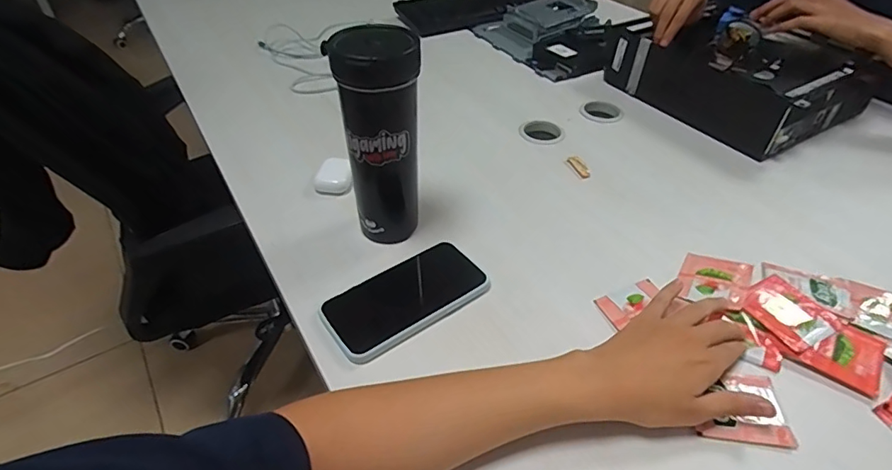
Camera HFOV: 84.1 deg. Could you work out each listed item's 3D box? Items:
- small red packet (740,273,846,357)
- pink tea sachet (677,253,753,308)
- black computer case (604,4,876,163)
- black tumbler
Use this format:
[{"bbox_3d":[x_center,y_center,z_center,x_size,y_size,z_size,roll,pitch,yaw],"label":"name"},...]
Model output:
[{"bbox_3d":[0.329,0.074,0.476,0.065,0.012,0.073,-24,48,-24],"label":"small red packet"},{"bbox_3d":[0.279,0.046,0.516,0.063,0.006,0.072,14,42,31],"label":"pink tea sachet"},{"bbox_3d":[0.467,-0.260,0.786,0.276,0.091,0.295,-21,47,-22],"label":"black computer case"},{"bbox_3d":[-0.065,-0.092,0.507,0.076,0.215,0.065,-5,43,-6],"label":"black tumbler"}]

